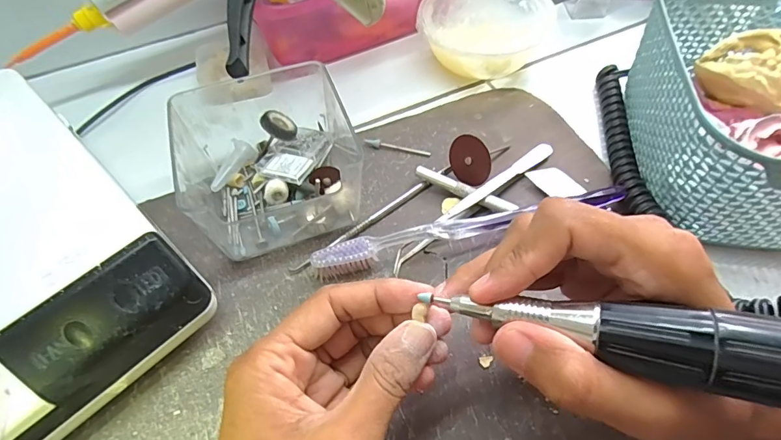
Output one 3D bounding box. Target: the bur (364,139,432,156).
[{"bbox_3d":[0.005,-0.052,0.312,0.047,0.007,0.006,11,57,8],"label":"bur"}]

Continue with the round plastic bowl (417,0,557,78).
[{"bbox_3d":[0.074,-0.151,0.358,0.104,0.040,0.100,-1,56,1],"label":"round plastic bowl"}]

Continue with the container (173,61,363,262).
[{"bbox_3d":[-0.077,-0.040,0.277,0.101,0.055,0.104,-18,58,-11],"label":"container"}]

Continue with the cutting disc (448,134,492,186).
[{"bbox_3d":[0.051,-0.039,0.288,0.004,0.030,0.033,-20,86,-48],"label":"cutting disc"}]

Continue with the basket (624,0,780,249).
[{"bbox_3d":[0.222,-0.067,0.270,0.121,0.083,0.170,7,57,6],"label":"basket"}]

